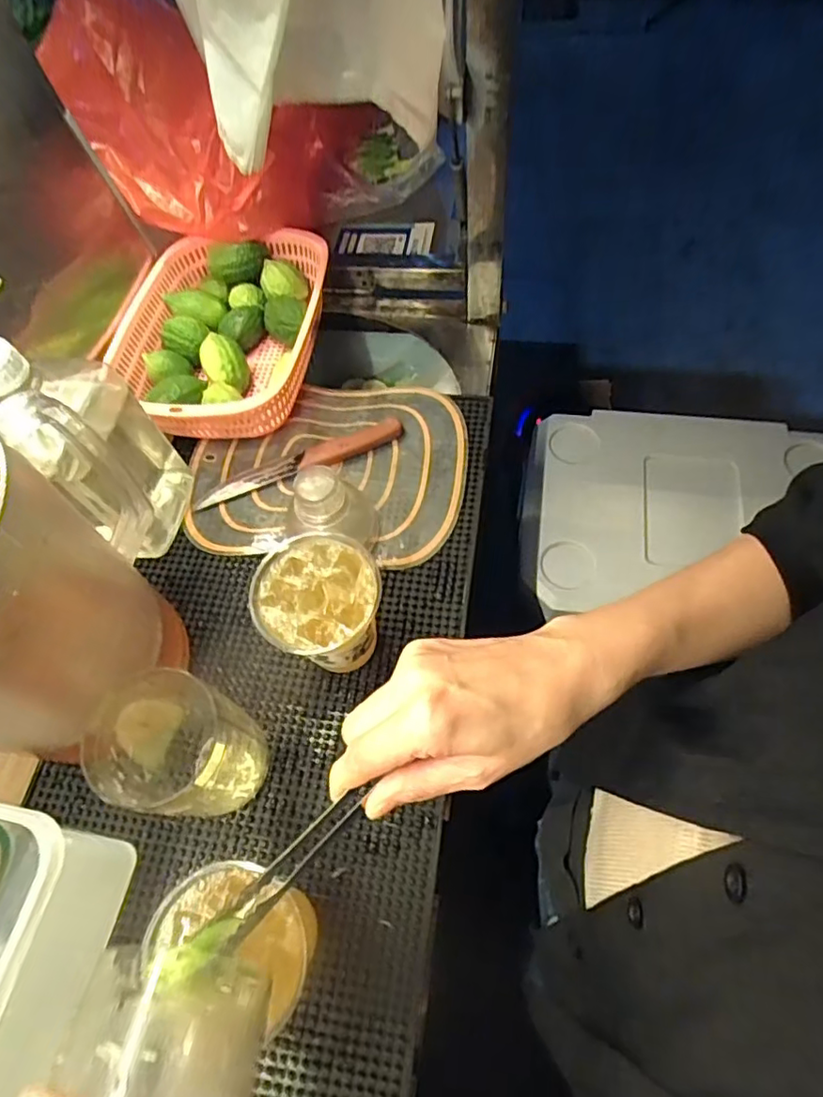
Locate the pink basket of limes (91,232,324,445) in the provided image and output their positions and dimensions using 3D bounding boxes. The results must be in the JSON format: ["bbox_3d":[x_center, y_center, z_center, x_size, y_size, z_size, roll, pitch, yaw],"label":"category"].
[{"bbox_3d":[-0.212,-0.240,0.685,0.210,0.074,0.283,11,63,9],"label":"pink basket of limes"}]

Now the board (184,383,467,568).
[{"bbox_3d":[-0.088,-0.090,0.631,0.279,0.015,0.213,5,63,6],"label":"board"}]

